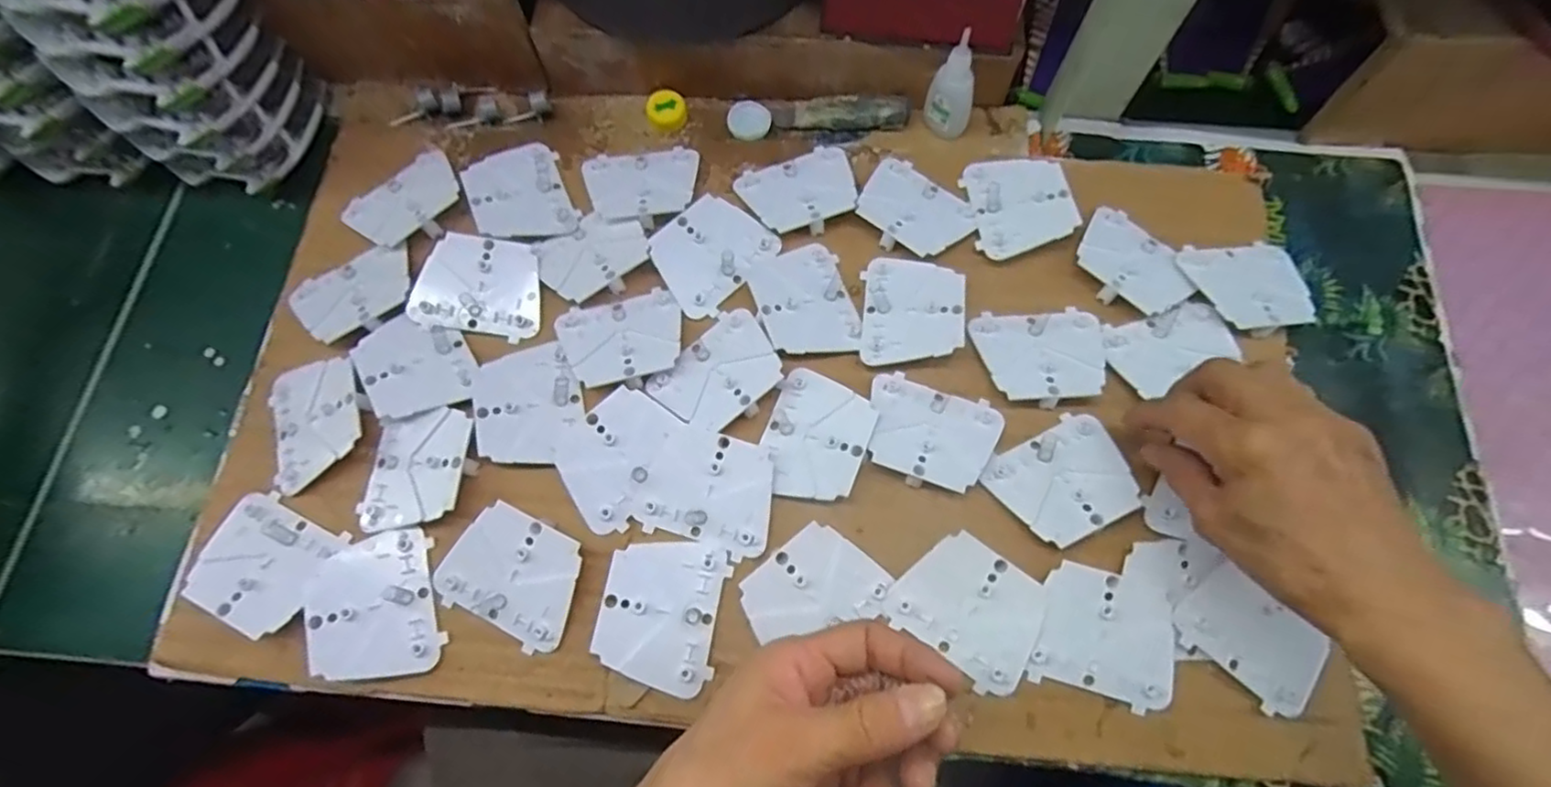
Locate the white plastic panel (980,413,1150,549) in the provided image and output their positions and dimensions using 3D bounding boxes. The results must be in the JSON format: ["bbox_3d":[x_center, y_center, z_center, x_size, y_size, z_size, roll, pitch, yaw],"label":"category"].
[{"bbox_3d":[0.174,0.051,0.391,0.079,0.011,0.064,-27,73,-9],"label":"white plastic panel"}]

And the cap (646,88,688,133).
[{"bbox_3d":[-0.084,-0.221,0.507,0.030,0.013,0.033,0,71,0],"label":"cap"}]

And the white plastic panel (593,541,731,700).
[{"bbox_3d":[-0.065,0.124,0.371,0.065,0.010,0.080,10,71,4],"label":"white plastic panel"}]

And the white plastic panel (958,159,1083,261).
[{"bbox_3d":[0.171,-0.132,0.456,0.066,0.015,0.078,-5,71,-1],"label":"white plastic panel"}]

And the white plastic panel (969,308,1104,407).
[{"bbox_3d":[0.172,-0.026,0.421,0.081,0.011,0.064,-3,71,-1],"label":"white plastic panel"}]

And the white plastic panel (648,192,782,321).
[{"bbox_3d":[-0.046,-0.098,0.450,0.067,0.006,0.079,41,76,13],"label":"white plastic panel"}]

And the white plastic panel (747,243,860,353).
[{"bbox_3d":[0.021,-0.062,0.441,0.065,0.006,0.081,-15,68,-15],"label":"white plastic panel"}]

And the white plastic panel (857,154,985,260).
[{"bbox_3d":[0.096,-0.130,0.459,0.080,0.010,0.065,40,76,13],"label":"white plastic panel"}]

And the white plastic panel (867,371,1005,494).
[{"bbox_3d":[0.096,0.023,0.405,0.079,0.008,0.064,19,72,7],"label":"white plastic panel"}]

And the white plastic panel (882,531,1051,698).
[{"bbox_3d":[0.112,0.122,0.371,0.079,0.004,0.065,36,87,8],"label":"white plastic panel"}]

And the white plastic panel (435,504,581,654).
[{"bbox_3d":[-0.153,0.106,0.383,0.080,0.005,0.066,27,88,7],"label":"white plastic panel"}]

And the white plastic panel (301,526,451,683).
[{"bbox_3d":[-0.232,0.123,0.376,0.065,0.011,0.080,-16,72,-5],"label":"white plastic panel"}]

